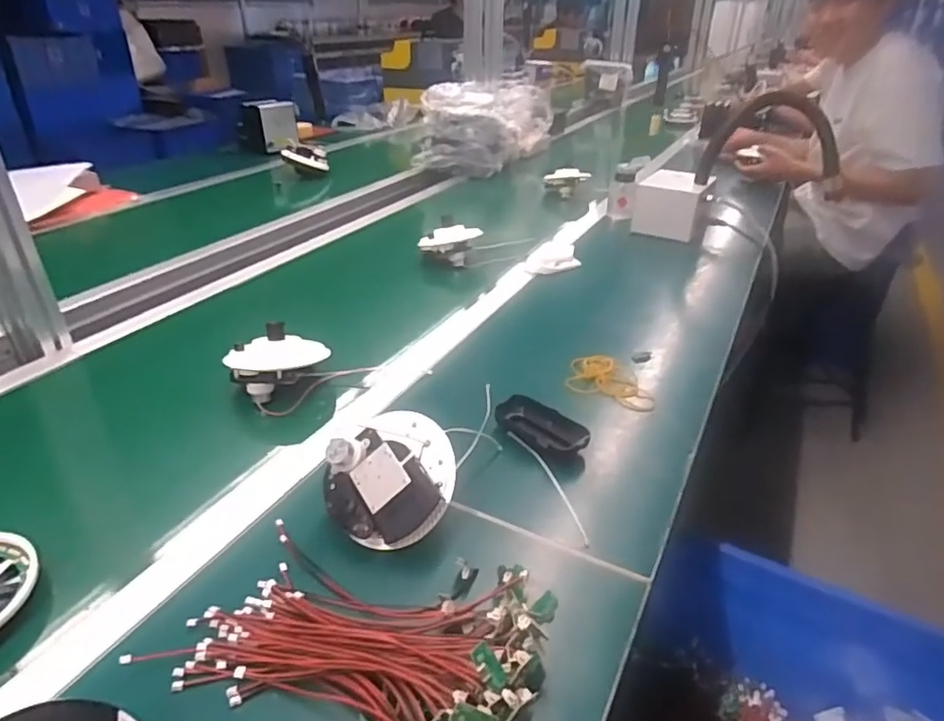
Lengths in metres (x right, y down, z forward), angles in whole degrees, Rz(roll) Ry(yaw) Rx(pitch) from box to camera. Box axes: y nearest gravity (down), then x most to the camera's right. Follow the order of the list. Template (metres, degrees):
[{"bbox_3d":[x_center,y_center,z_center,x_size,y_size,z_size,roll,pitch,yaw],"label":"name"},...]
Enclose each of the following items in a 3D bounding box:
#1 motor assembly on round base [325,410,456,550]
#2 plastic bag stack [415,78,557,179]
[{"bbox_3d":[-0.075,0.107,0.550,0.120,0.043,0.119,-11,60,-9],"label":"motor assembly on round base"},{"bbox_3d":[0.045,-0.706,1.807,0.280,0.230,0.406,13,33,21],"label":"plastic bag stack"}]

